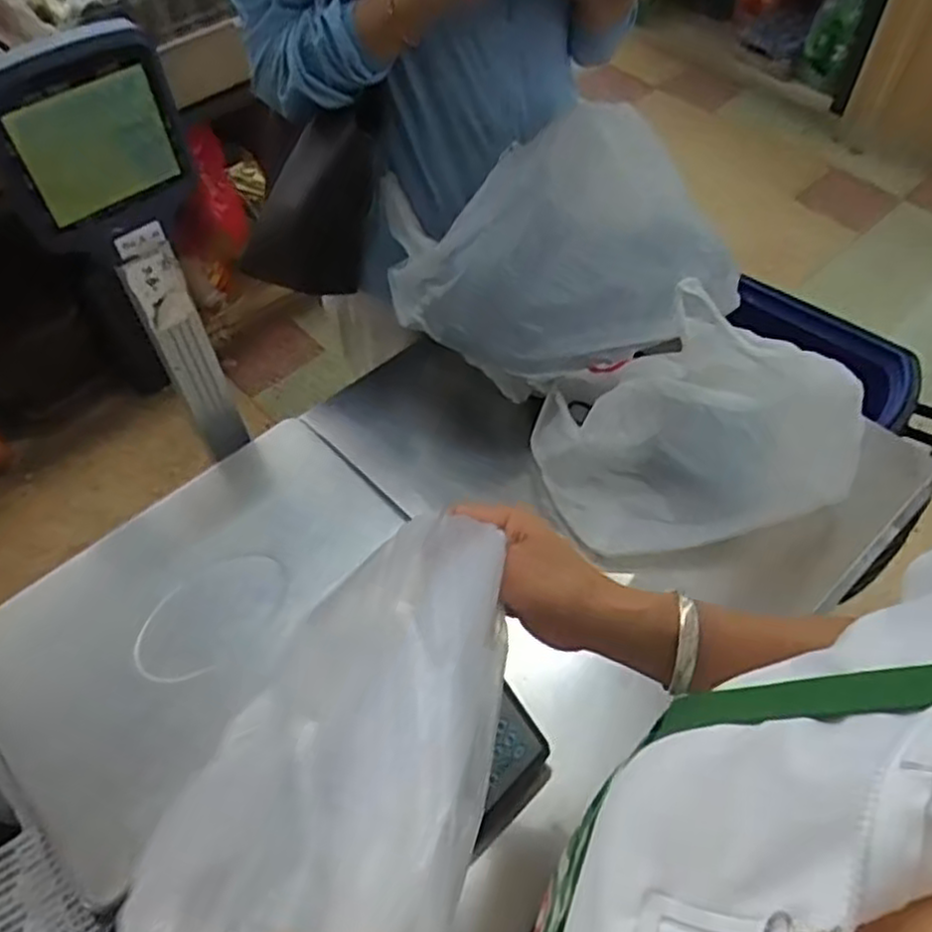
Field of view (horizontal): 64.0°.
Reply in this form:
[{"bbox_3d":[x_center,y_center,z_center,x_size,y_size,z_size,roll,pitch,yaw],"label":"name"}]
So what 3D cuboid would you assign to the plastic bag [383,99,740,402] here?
[{"bbox_3d":[0.115,-0.218,0.797,0.408,0.245,0.195,2,54,3],"label":"plastic bag"}]

